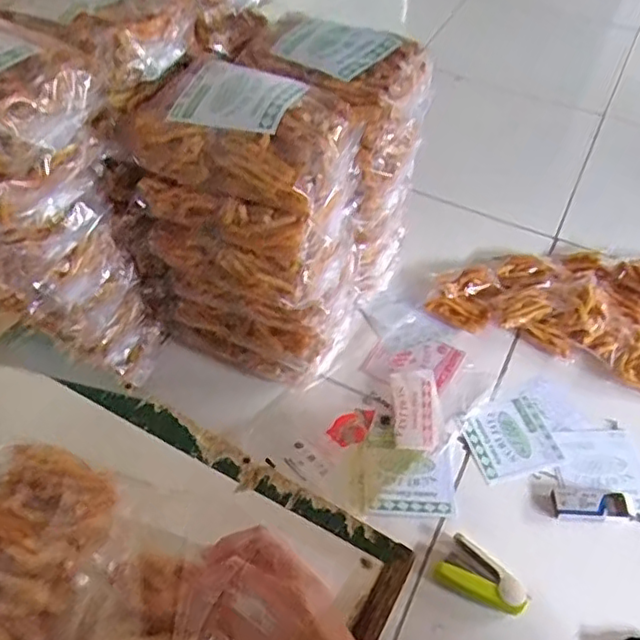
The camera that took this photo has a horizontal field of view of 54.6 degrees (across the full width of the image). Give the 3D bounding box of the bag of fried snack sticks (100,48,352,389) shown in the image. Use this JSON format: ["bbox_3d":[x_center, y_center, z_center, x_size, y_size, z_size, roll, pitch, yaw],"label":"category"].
[{"bbox_3d":[-0.085,-0.081,0.658,0.233,0.331,0.118,18,51,13],"label":"bag of fried snack sticks"}]

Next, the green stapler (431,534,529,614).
[{"bbox_3d":[0.156,0.247,0.590,0.082,0.018,0.051,31,55,22],"label":"green stapler"}]

